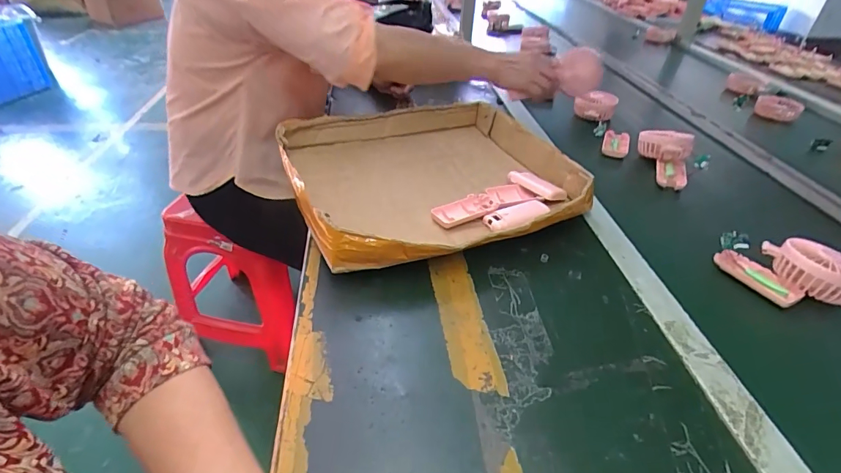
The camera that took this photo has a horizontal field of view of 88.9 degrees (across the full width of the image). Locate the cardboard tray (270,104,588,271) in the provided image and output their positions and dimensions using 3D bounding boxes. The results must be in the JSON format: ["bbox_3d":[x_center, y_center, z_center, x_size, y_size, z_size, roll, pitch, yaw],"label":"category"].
[{"bbox_3d":[0.018,-0.106,0.666,0.416,0.065,0.397,-11,40,-18],"label":"cardboard tray"}]

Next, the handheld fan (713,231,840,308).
[{"bbox_3d":[0.445,0.038,0.523,0.138,0.049,0.079,7,38,5],"label":"handheld fan"}]

